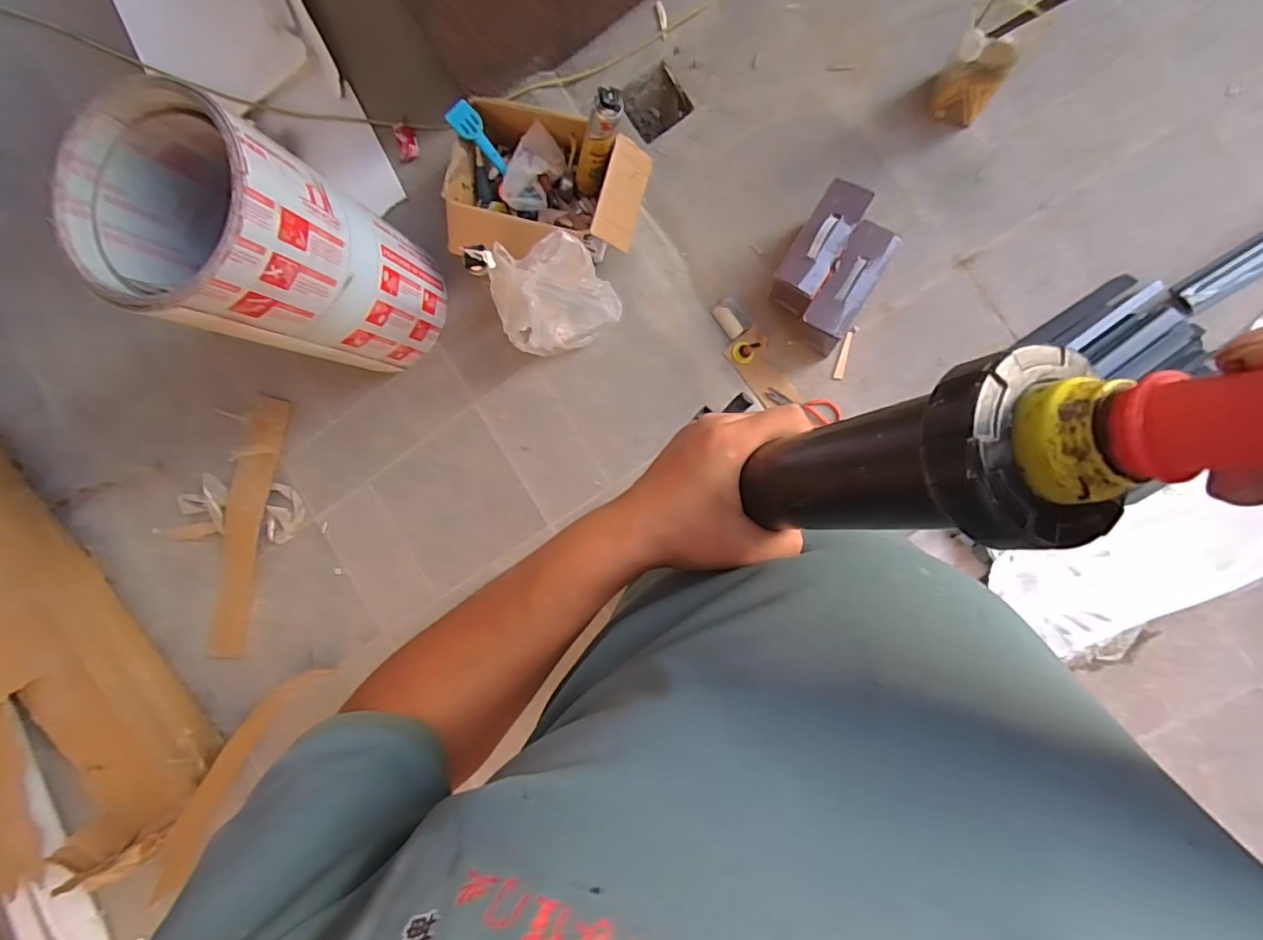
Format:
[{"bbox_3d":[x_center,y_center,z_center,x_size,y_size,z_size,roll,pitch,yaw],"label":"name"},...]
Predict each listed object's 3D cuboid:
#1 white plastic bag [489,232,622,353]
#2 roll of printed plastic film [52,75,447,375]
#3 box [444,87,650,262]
[{"bbox_3d":[-0.187,-0.401,1.279,0.280,0.351,0.168,-6,91,9],"label":"white plastic bag"},{"bbox_3d":[-0.773,-0.468,1.230,0.410,0.653,0.376,0,92,9],"label":"roll of printed plastic film"},{"bbox_3d":[-0.222,-0.690,1.277,0.471,0.282,0.365,13,94,8],"label":"box"}]

